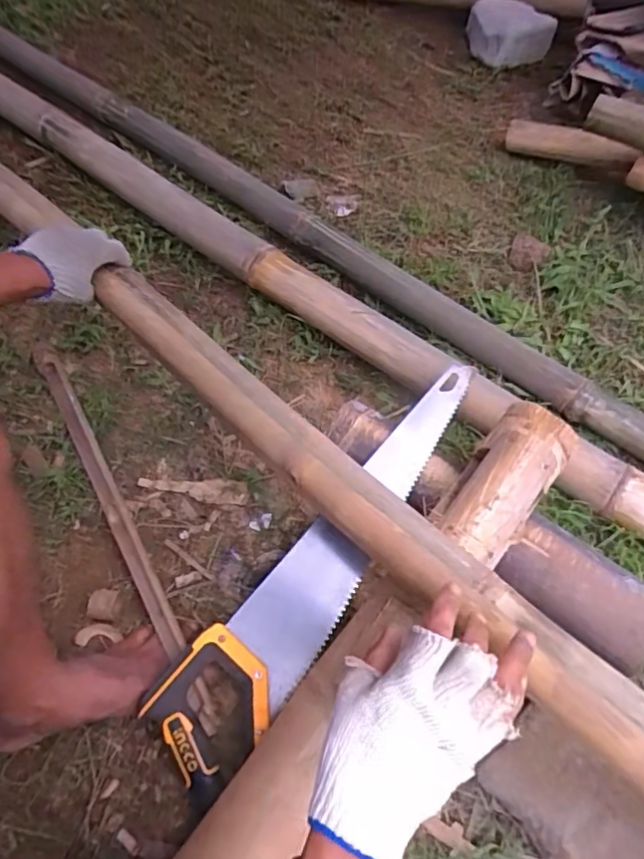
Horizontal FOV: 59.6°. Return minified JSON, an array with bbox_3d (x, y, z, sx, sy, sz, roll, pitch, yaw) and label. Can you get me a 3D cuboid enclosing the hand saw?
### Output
[{"bbox_3d":[0.004,0.138,0.665,0.116,0.032,0.558,33,72,14],"label":"hand saw"}]

